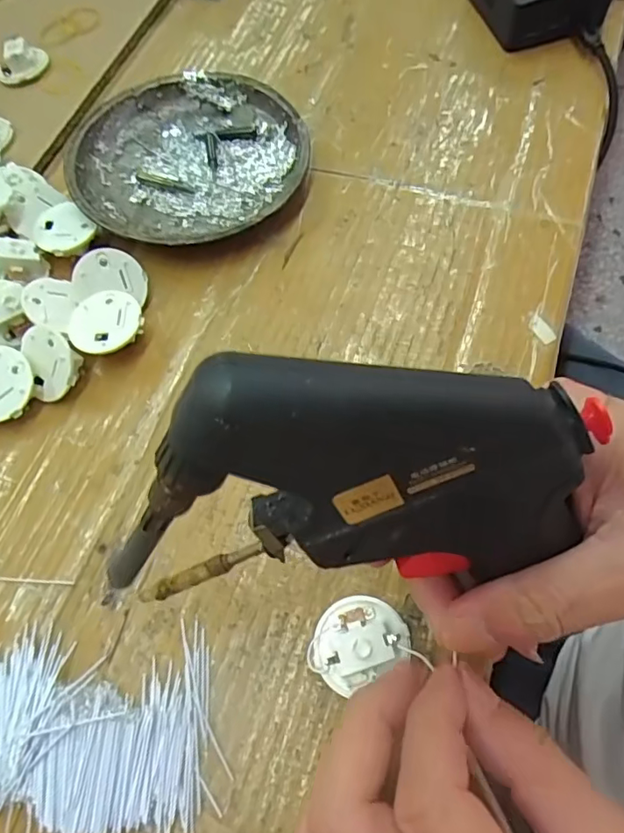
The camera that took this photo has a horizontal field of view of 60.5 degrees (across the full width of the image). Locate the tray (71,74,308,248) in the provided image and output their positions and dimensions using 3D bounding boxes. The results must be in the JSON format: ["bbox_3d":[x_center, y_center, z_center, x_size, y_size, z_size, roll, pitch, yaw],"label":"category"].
[{"bbox_3d":[-0.077,-0.160,0.335,0.140,0.019,0.145,-1,65,2],"label":"tray"}]

